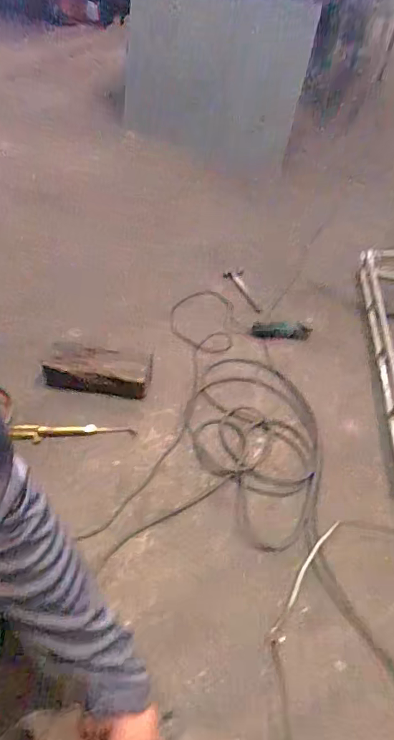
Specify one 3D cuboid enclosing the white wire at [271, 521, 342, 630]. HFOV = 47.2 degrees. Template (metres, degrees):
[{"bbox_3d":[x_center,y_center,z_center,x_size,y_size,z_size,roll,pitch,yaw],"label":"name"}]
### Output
[{"bbox_3d":[0.330,0.606,1.360,0.029,0.021,0.409,32,53,21],"label":"white wire"}]

